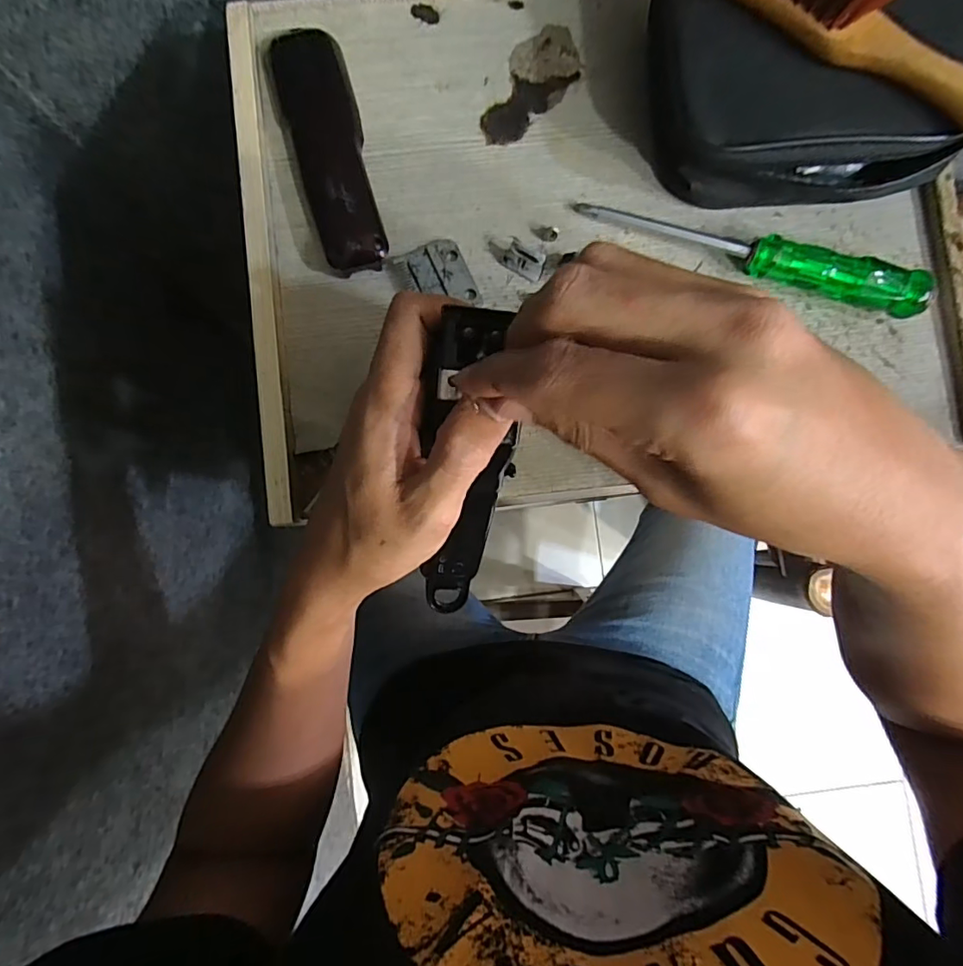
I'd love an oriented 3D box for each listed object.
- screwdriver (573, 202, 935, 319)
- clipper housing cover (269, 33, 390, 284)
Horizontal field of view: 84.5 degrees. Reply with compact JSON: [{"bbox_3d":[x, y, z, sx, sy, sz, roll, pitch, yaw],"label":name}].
[{"bbox_3d":[0.145,-0.126,0.286,0.183,0.027,0.019,19,85,0],"label":"screwdriver"},{"bbox_3d":[-0.083,-0.186,0.293,0.038,0.018,0.139,-15,86,-3],"label":"clipper housing cover"}]

